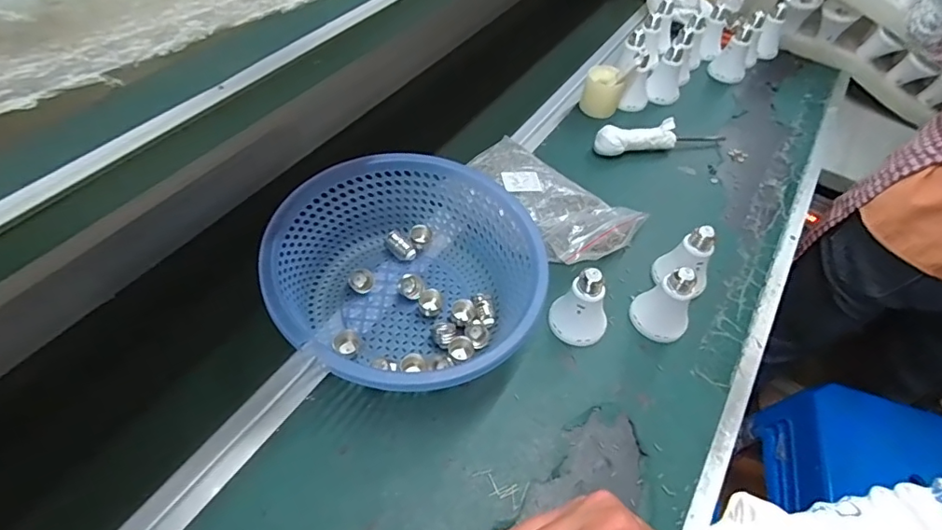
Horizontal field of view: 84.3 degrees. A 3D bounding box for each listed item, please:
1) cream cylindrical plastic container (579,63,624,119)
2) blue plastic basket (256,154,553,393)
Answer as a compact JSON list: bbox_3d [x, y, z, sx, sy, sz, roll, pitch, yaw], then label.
[{"bbox_3d":[0.215,-0.284,0.857,0.062,0.066,0.056,16,50,8],"label":"cream cylindrical plastic container"},{"bbox_3d":[-0.063,0.020,0.550,0.264,0.122,0.262,2,50,-3],"label":"blue plastic basket"}]

